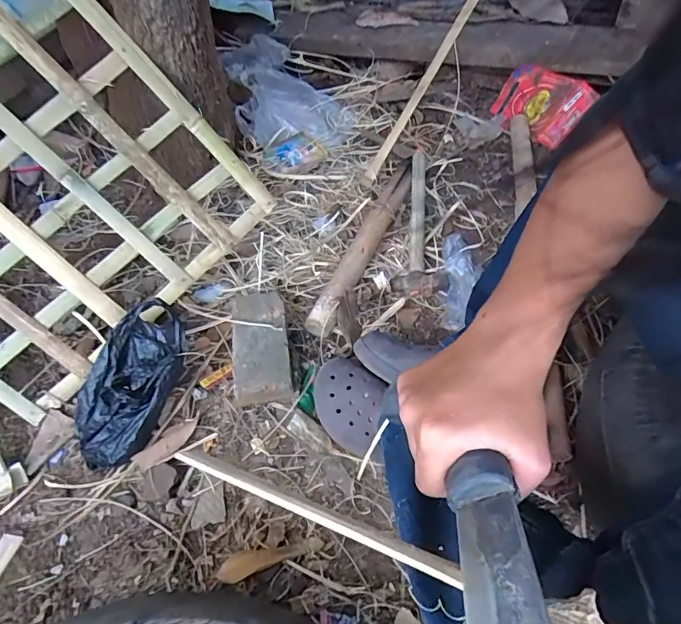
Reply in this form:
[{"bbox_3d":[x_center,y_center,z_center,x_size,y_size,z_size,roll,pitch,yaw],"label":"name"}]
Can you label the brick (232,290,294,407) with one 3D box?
[{"bbox_3d":[-0.119,0.055,0.690,0.081,0.066,0.172,-8,56,-2],"label":"brick"}]

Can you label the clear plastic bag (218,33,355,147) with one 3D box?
[{"bbox_3d":[-0.122,-0.502,1.003,0.266,0.096,0.309,-15,57,-6],"label":"clear plastic bag"}]

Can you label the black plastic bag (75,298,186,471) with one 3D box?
[{"bbox_3d":[-0.297,0.104,0.641,0.130,0.101,0.213,30,63,21],"label":"black plastic bag"}]

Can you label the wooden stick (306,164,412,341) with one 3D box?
[{"bbox_3d":[0.053,-0.142,0.818,0.052,0.045,0.441,21,60,16],"label":"wooden stick"}]

